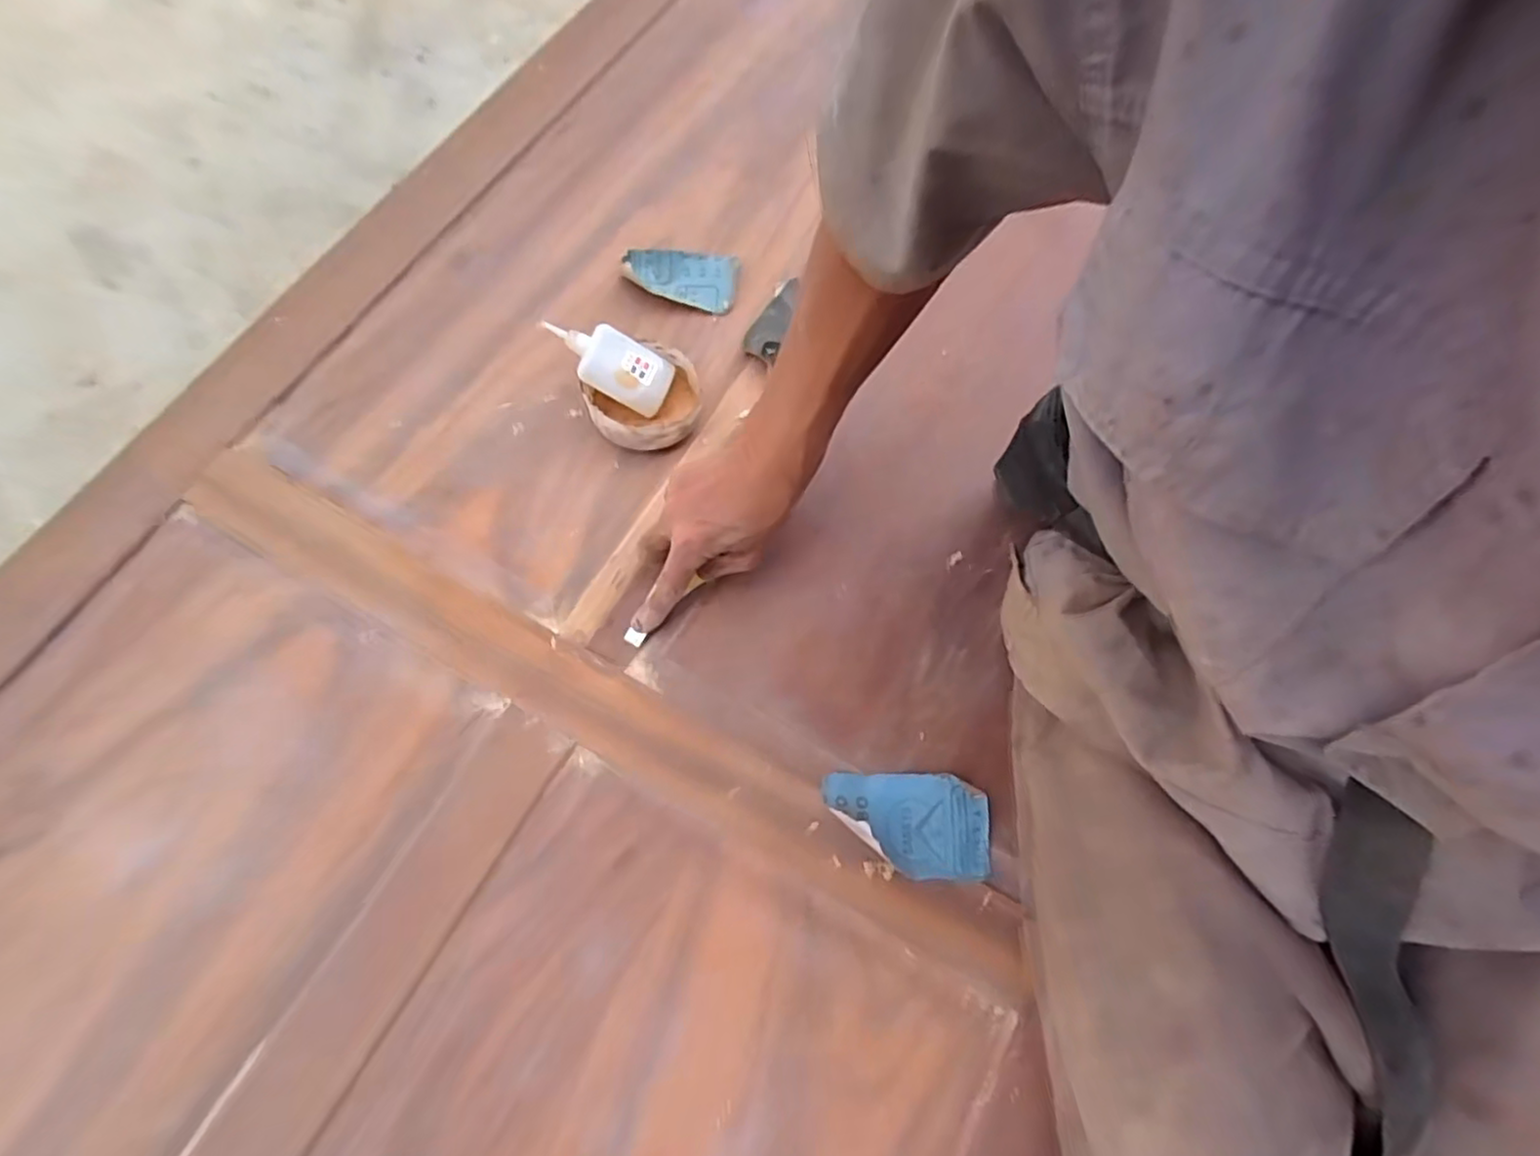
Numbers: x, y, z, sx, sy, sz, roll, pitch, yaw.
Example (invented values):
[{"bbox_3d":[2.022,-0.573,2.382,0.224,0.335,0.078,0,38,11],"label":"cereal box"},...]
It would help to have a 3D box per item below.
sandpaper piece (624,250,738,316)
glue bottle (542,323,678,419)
[{"bbox_3d":[-0.083,-0.281,0.642,0.103,0.017,0.063,5,68,4],"label":"sandpaper piece"},{"bbox_3d":[-0.130,-0.176,0.569,0.097,0.024,0.051,25,80,-19],"label":"glue bottle"}]

